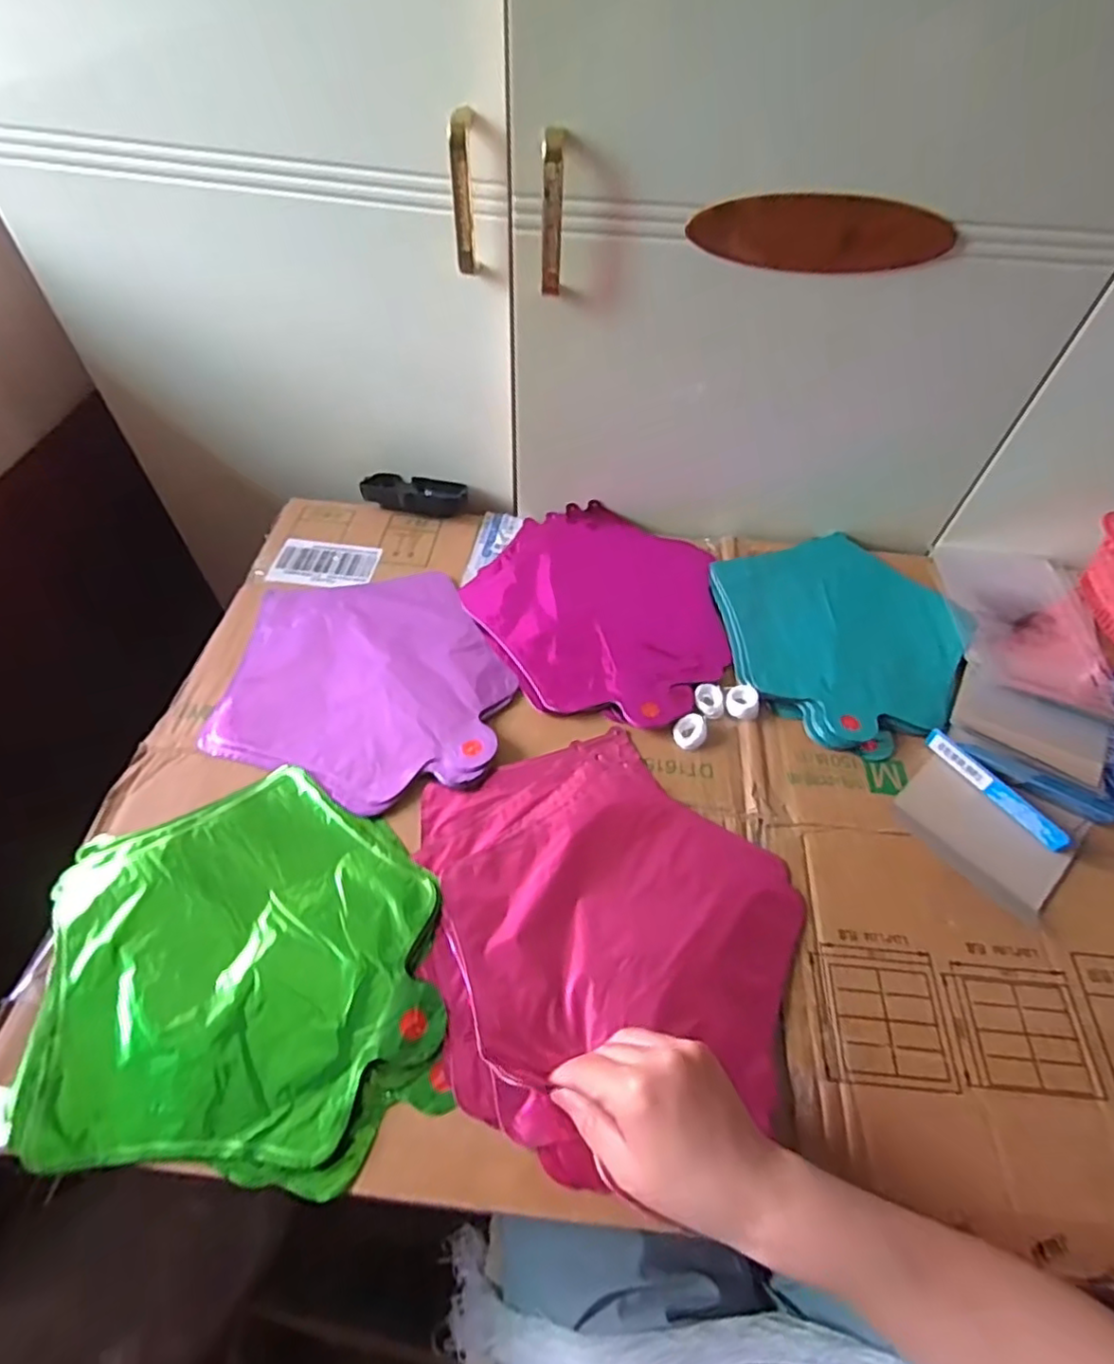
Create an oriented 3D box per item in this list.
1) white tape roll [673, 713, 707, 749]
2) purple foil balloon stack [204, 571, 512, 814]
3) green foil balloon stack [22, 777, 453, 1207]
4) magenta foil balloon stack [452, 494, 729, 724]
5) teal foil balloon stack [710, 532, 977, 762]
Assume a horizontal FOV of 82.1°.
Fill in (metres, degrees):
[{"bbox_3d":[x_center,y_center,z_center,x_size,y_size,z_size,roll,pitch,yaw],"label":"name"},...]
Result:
[{"bbox_3d":[0.108,0.040,0.518,0.025,0.013,0.028,20,55,11],"label":"white tape roll"},{"bbox_3d":[-0.156,-0.007,0.534,0.227,0.012,0.228,7,53,1],"label":"purple foil balloon stack"},{"bbox_3d":[-0.196,0.170,0.399,0.236,0.015,0.236,-5,54,-8],"label":"green foil balloon stack"},{"bbox_3d":[0.040,-0.080,0.598,0.230,0.015,0.256,11,53,4],"label":"magenta foil balloon stack"},{"bbox_3d":[0.268,-0.048,0.594,0.235,0.017,0.227,-16,56,-15],"label":"teal foil balloon stack"}]

